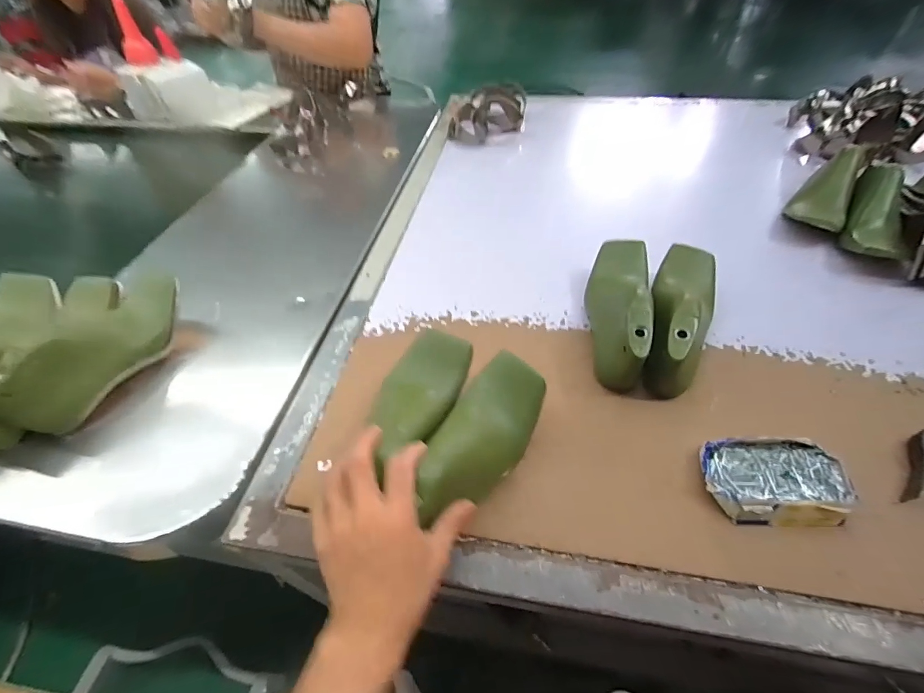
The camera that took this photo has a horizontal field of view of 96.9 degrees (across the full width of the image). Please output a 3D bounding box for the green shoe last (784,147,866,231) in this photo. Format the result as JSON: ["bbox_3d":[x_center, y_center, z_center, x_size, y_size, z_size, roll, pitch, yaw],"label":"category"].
[{"bbox_3d":[0.617,-0.262,0.692,0.080,0.070,0.185,27,67,21],"label":"green shoe last"}]

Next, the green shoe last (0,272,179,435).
[{"bbox_3d":[-0.450,-0.007,0.516,0.092,0.077,0.231,6,50,7],"label":"green shoe last"}]

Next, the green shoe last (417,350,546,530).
[{"bbox_3d":[0.016,0.093,0.392,0.064,0.092,0.172,29,52,23],"label":"green shoe last"}]

